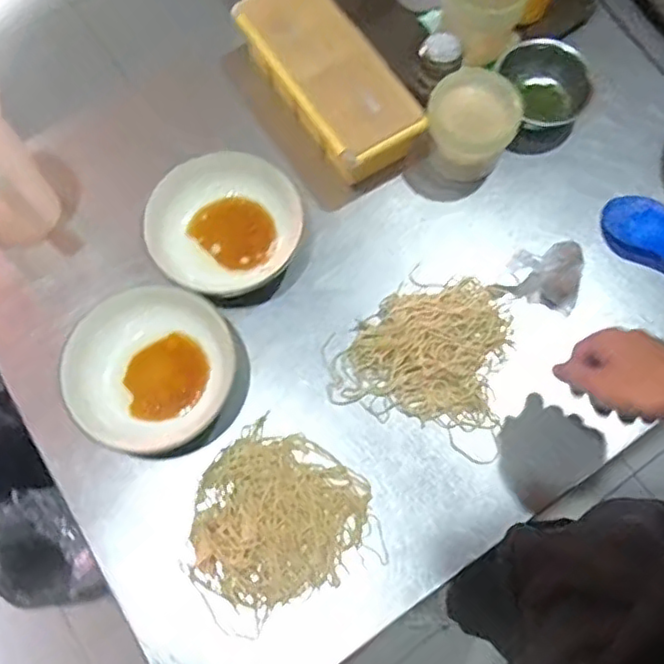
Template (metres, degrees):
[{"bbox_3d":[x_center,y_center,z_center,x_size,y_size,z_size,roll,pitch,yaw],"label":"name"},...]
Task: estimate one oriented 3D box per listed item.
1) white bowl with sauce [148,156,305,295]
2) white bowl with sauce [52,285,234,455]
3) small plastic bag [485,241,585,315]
[{"bbox_3d":[-0.121,-0.112,0.711,0.162,0.071,0.157,0,70,0],"label":"white bowl with sauce"},{"bbox_3d":[-0.185,0.037,0.650,0.167,0.072,0.141,-43,76,-14],"label":"white bowl with sauce"},{"bbox_3d":[0.230,-0.066,0.708,0.092,0.084,0.074,17,71,6],"label":"small plastic bag"}]

